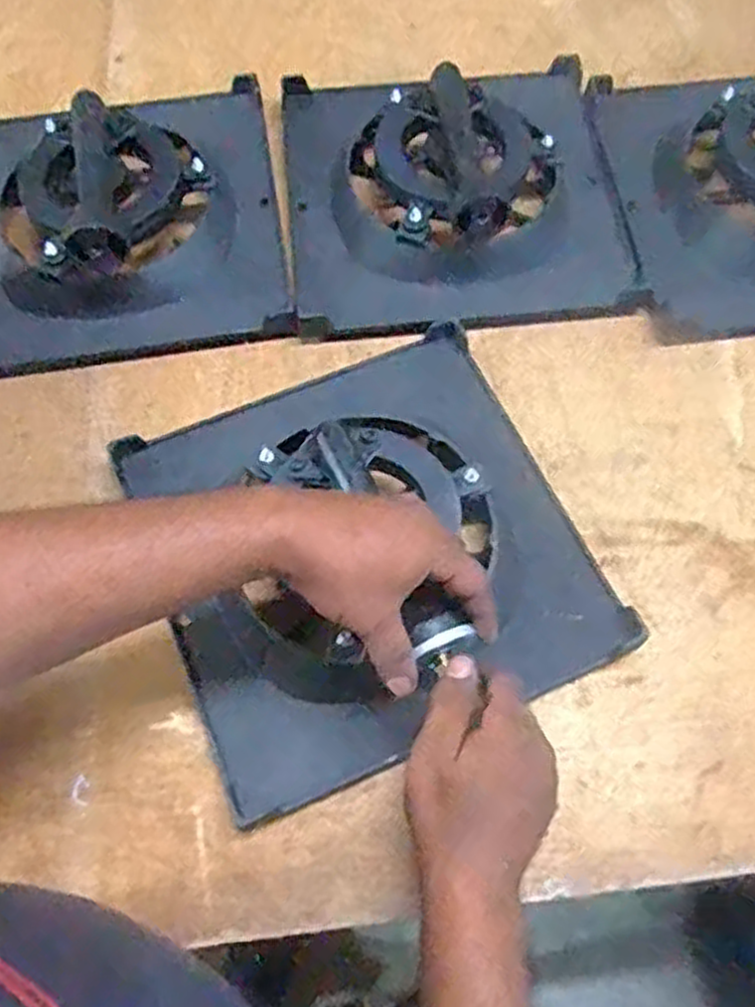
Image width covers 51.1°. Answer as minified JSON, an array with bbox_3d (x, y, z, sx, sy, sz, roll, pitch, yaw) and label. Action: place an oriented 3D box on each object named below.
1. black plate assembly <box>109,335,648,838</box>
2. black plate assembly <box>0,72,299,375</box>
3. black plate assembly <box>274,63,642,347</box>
[{"bbox_3d":[-0.007,0.014,0.554,0.301,0.093,0.303,-21,67,-9],"label":"black plate assembly"},{"bbox_3d":[-0.237,-0.264,0.685,0.295,0.078,0.287,-8,66,-4],"label":"black plate assembly"},{"bbox_3d":[0.064,-0.294,0.706,0.290,0.082,0.293,-7,66,-3],"label":"black plate assembly"}]

